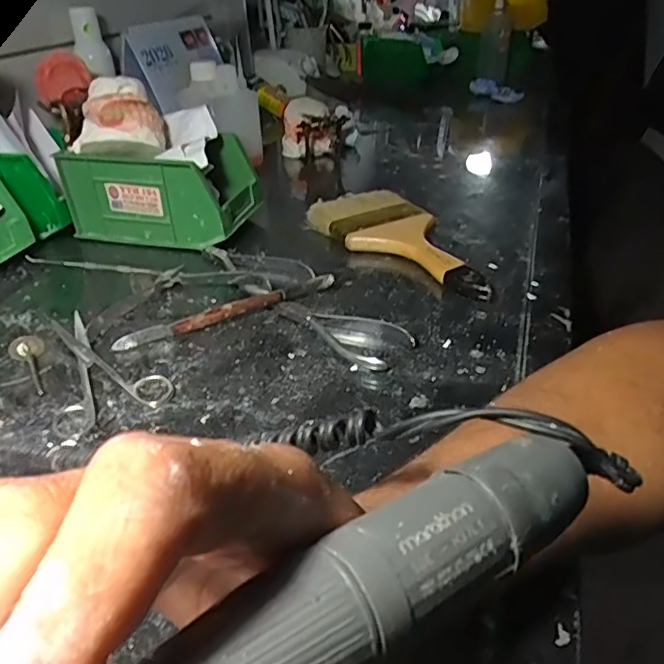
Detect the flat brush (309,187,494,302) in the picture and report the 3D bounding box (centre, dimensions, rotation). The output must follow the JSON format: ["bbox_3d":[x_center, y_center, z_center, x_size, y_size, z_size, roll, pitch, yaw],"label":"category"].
[{"bbox_3d":[0.073,-0.088,0.531,0.096,0.023,0.225,-22,39,-28],"label":"flat brush"}]

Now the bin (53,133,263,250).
[{"bbox_3d":[-0.167,-0.147,0.571,0.166,0.083,0.098,8,35,14],"label":"bin"}]

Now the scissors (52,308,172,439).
[{"bbox_3d":[-0.165,0.021,0.389,0.071,0.008,0.131,-22,39,-28],"label":"scissors"}]

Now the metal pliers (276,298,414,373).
[{"bbox_3d":[0.007,-0.004,0.418,0.049,0.010,0.111,-29,43,-35],"label":"metal pliers"}]

